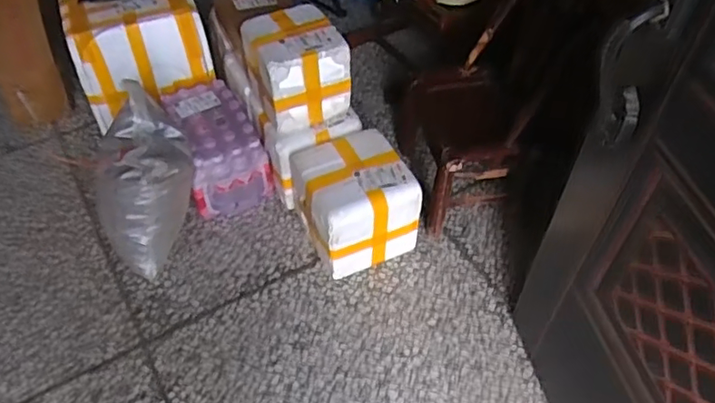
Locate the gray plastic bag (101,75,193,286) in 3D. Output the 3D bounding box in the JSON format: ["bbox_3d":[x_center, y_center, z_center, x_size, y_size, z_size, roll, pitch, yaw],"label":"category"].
[{"bbox_3d":[-0.565,-0.043,1.520,0.222,0.507,0.201,7,20,5],"label":"gray plastic bag"}]

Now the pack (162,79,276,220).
[{"bbox_3d":[-0.428,-0.168,1.758,0.234,0.234,0.363,-18,52,-16],"label":"pack"}]

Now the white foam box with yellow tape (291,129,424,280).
[{"bbox_3d":[-0.010,0.006,1.564,0.261,0.297,0.276,-22,53,-18],"label":"white foam box with yellow tape"}]

